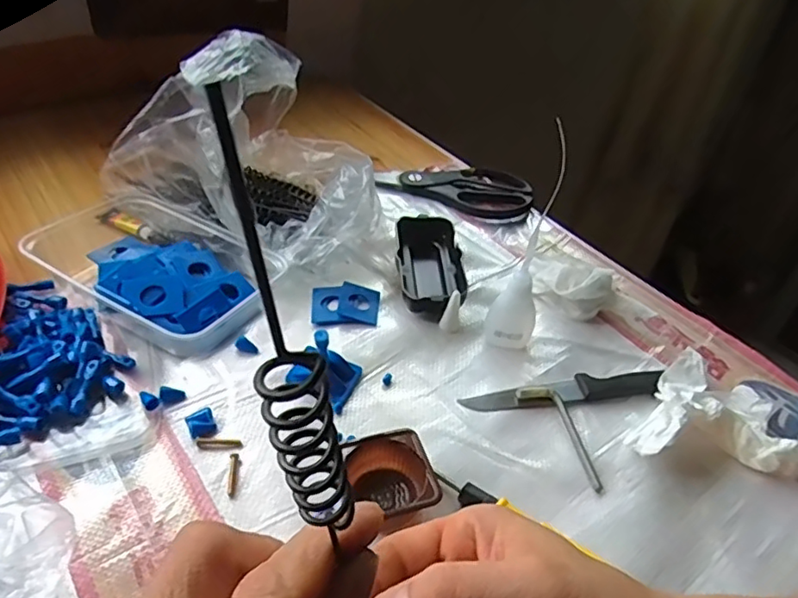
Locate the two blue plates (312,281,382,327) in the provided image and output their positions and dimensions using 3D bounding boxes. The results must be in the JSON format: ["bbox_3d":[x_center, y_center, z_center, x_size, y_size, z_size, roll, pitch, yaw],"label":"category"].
[{"bbox_3d":[-0.041,0.004,0.460,0.051,0.006,0.043,3,40,-5],"label":"two blue plates"}]

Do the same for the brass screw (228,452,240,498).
[{"bbox_3d":[-0.097,0.103,0.349,0.005,0.004,0.028,-1,41,-10],"label":"brass screw"}]

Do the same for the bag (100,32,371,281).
[{"bbox_3d":[-0.111,-0.125,0.498,0.212,0.143,0.163,28,44,23],"label":"bag"}]

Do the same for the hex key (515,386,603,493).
[{"bbox_3d":[0.111,0.086,0.386,0.026,0.009,0.080,-18,46,-26],"label":"hex key"}]

